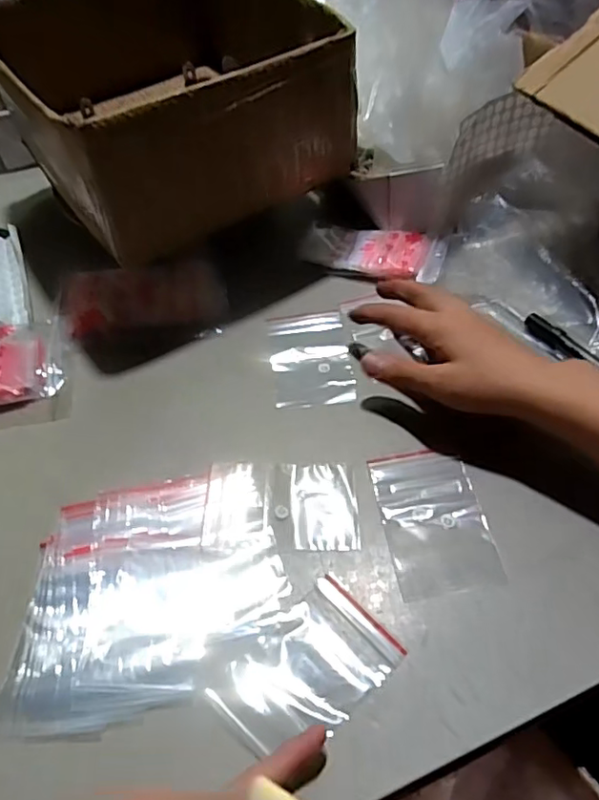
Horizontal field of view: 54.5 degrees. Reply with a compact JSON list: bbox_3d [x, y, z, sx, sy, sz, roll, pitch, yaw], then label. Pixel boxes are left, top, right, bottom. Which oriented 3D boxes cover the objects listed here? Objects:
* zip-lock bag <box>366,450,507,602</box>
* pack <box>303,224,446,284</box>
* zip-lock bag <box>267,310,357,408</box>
[{"bbox_3d":[0.092,0.081,0.403,0.067,0.005,0.106,-9,51,-3],"label":"zip-lock bag"},{"bbox_3d":[0.067,-0.145,0.573,0.148,0.010,0.064,16,65,27],"label":"pack"},{"bbox_3d":[0.009,-0.040,0.507,0.066,0.010,0.101,-7,51,-2],"label":"zip-lock bag"}]

